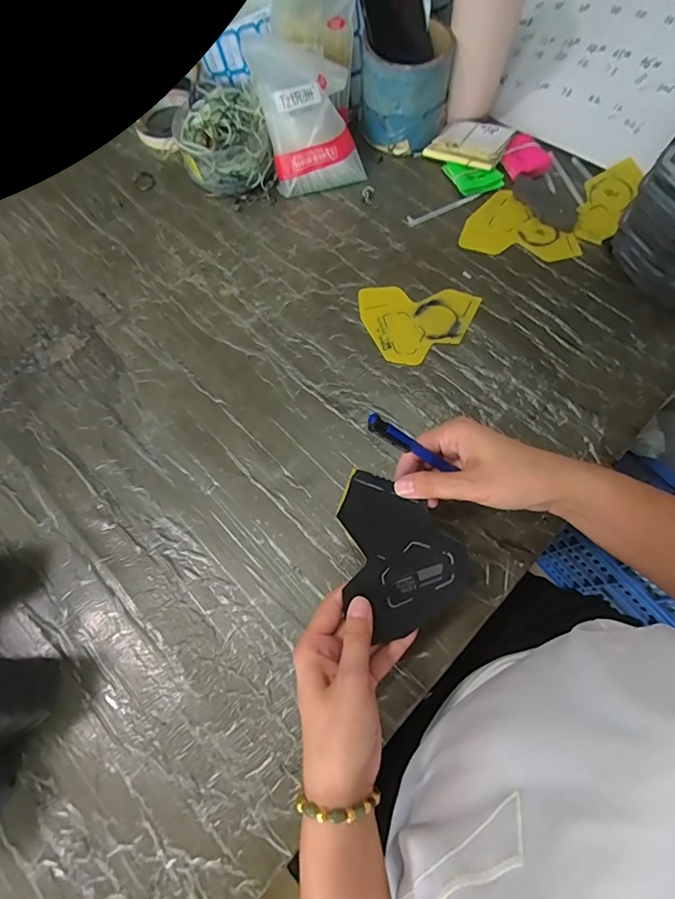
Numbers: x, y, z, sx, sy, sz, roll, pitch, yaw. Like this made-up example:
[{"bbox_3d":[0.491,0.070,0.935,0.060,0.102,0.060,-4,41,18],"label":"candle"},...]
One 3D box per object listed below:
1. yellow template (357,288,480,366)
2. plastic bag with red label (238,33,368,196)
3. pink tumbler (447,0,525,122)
[{"bbox_3d":[0.089,-0.139,0.498,0.128,0.004,0.097,2,70,5],"label":"yellow template"},{"bbox_3d":[-0.032,-0.391,0.532,0.111,0.128,0.082,-13,69,-4],"label":"plastic bag with red label"},{"bbox_3d":[0.171,-0.497,0.524,0.084,0.183,0.070,11,69,6],"label":"pink tumbler"}]

